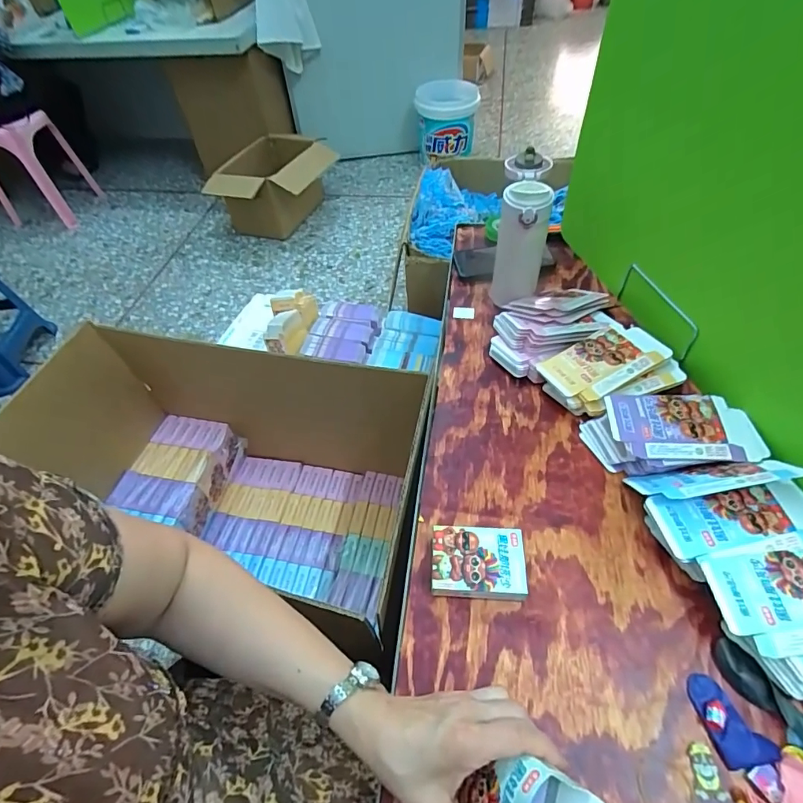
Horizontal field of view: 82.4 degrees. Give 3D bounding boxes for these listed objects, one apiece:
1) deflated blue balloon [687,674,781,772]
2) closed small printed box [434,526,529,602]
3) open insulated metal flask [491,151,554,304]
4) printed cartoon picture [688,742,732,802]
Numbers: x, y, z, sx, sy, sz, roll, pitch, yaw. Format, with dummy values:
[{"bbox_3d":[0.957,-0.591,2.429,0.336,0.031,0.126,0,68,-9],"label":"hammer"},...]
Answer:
[{"bbox_3d":[0.272,0.263,0.381,0.038,0.012,0.065,-13,51,-6],"label":"deflated blue balloon"},{"bbox_3d":[0.077,0.163,0.467,0.091,0.027,0.067,-1,51,4],"label":"closed small printed box"},{"bbox_3d":[0.170,-0.236,0.669,0.067,0.193,0.105,5,52,8],"label":"open insulated metal flask"},{"bbox_3d":[0.244,0.294,0.365,0.023,0.004,0.036,-1,51,4],"label":"printed cartoon picture"}]

